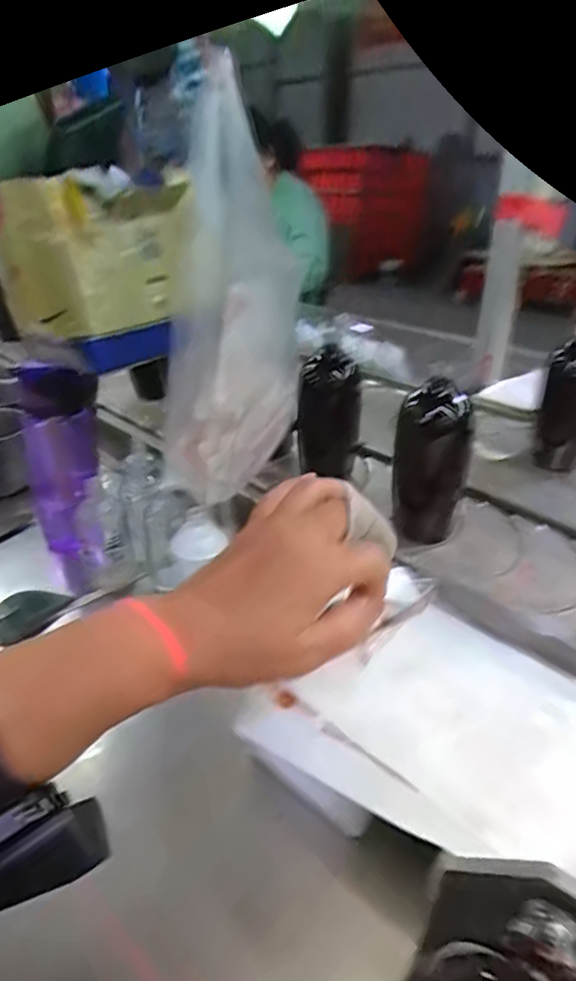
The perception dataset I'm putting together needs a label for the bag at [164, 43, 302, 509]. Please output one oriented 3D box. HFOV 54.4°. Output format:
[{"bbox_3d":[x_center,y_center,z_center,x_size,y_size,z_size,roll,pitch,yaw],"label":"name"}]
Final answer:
[{"bbox_3d":[-0.047,-0.149,0.494,0.051,0.309,0.166,18,34,27],"label":"bag"}]

